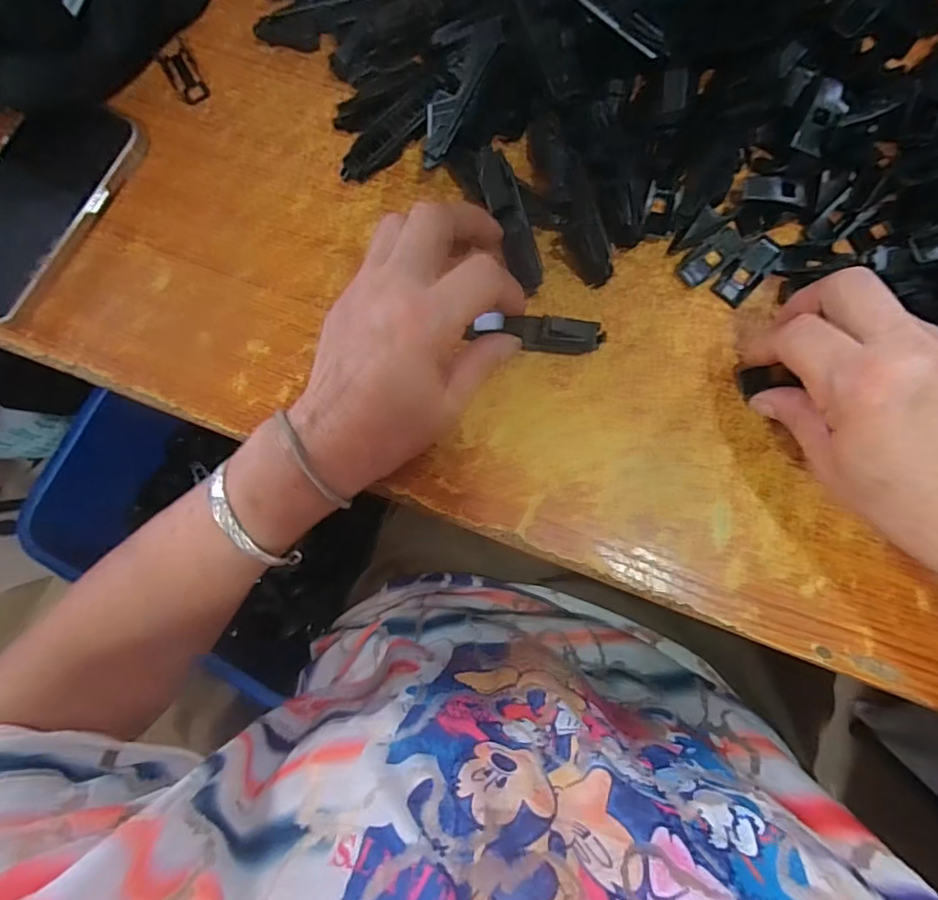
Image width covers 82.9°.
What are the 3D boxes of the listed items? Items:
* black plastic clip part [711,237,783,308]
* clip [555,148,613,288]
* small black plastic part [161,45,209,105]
[{"bbox_3d":[0.159,-0.102,0.301,0.017,0.005,0.042,41,86,8],"label":"black plastic clip part"},{"bbox_3d":[0.062,-0.128,0.295,0.023,0.012,0.072,-15,98,3],"label":"clip"},{"bbox_3d":[-0.182,-0.240,0.341,0.017,0.004,0.044,-30,82,-1],"label":"small black plastic part"}]

